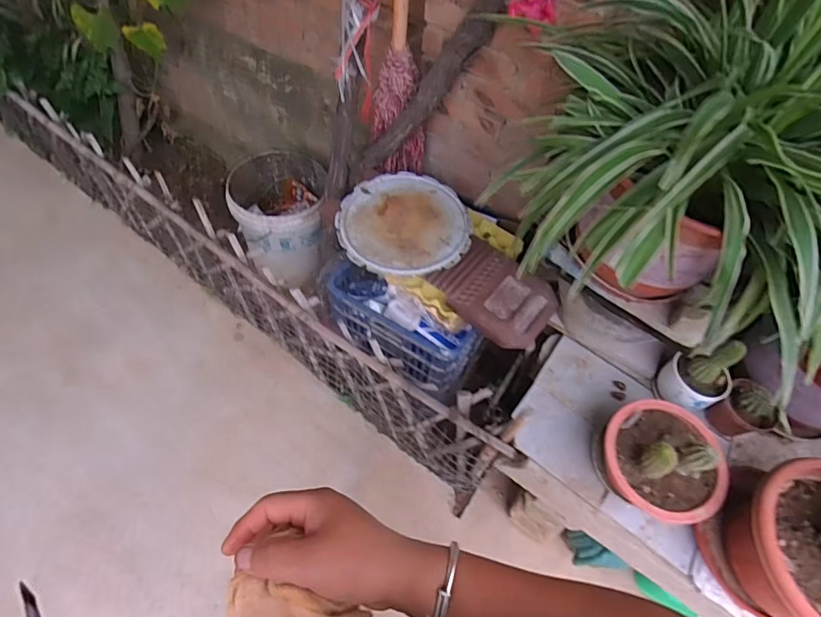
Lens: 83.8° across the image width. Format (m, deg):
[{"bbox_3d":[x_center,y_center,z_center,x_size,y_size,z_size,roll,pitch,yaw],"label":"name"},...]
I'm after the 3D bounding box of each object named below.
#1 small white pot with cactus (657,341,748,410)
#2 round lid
[{"bbox_3d":[0.572,0.131,0.889,0.092,0.148,0.098,3,54,-4],"label":"small white pot with cactus"},{"bbox_3d":[-0.016,-0.199,1.068,0.295,0.024,0.289,3,54,-4],"label":"round lid"}]

